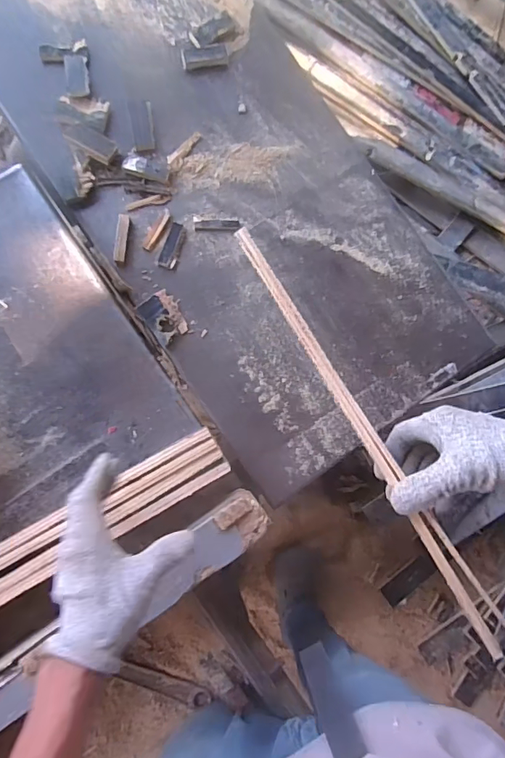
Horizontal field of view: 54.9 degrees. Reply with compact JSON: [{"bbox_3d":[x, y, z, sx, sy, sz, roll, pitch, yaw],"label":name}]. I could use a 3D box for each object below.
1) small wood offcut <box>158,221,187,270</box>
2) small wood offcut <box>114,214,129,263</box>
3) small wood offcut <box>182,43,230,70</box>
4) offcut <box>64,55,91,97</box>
[{"bbox_3d":[-0.106,-0.177,0.648,0.022,0.005,0.061,19,82,-5],"label":"small wood offcut"},{"bbox_3d":[-0.170,-0.184,0.632,0.015,0.012,0.064,6,83,-7],"label":"small wood offcut"},{"bbox_3d":[-0.064,-0.439,0.660,0.062,0.014,0.026,-8,85,-8],"label":"small wood offcut"},{"bbox_3d":[-0.227,-0.393,0.635,0.029,0.019,0.059,-8,85,-8],"label":"offcut"}]

